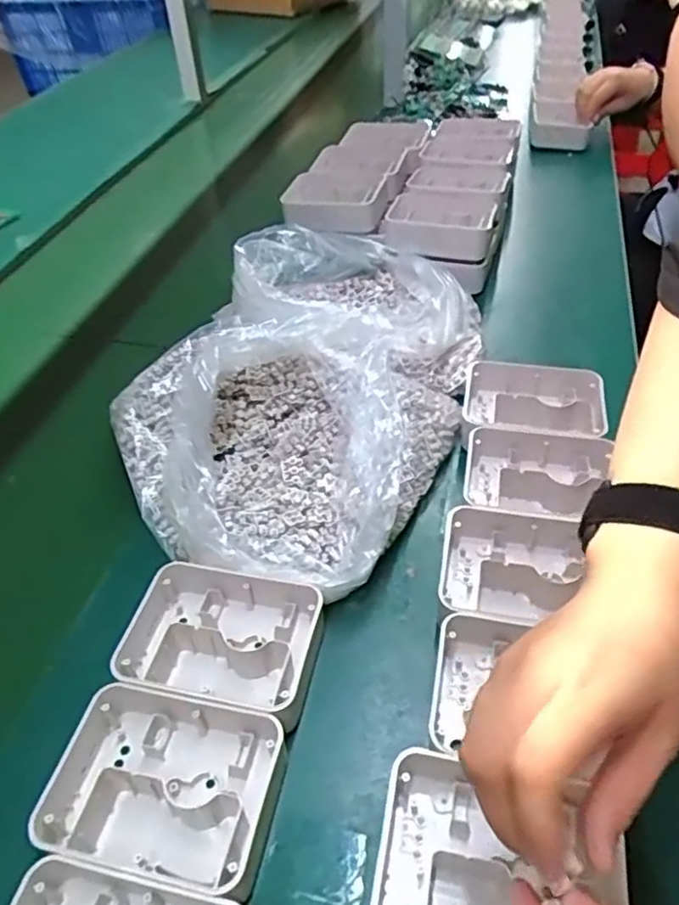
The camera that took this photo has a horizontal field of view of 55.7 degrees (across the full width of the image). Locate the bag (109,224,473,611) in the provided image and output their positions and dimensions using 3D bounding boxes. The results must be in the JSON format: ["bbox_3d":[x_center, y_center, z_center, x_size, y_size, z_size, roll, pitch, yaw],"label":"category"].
[{"bbox_3d":[-0.020,-0.087,0.645,0.297,0.118,0.476,18,48,21],"label":"bag"}]

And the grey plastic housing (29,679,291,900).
[{"bbox_3d":[-0.108,0.207,0.394,0.137,0.043,0.102,6,45,9],"label":"grey plastic housing"}]

